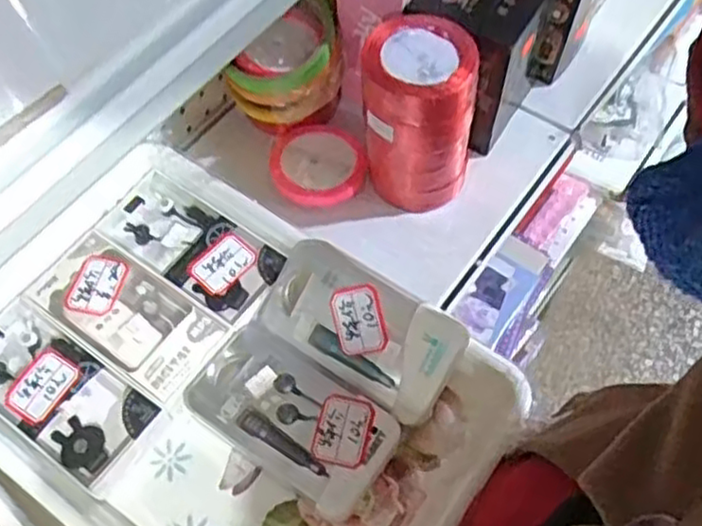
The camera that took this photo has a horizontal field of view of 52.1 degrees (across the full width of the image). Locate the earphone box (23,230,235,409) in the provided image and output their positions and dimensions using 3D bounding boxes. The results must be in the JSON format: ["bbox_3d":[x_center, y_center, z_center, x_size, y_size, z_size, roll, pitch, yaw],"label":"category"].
[{"bbox_3d":[-0.167,0.037,0.537,0.144,0.019,0.073,30,65,18],"label":"earphone box"}]

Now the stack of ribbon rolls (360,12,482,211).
[{"bbox_3d":[0.054,-0.114,0.575,0.084,0.136,0.080,1,60,2],"label":"stack of ribbon rolls"}]

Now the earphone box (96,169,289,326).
[{"bbox_3d":[-0.128,-0.016,0.574,0.154,0.015,0.068,32,65,18],"label":"earphone box"}]

